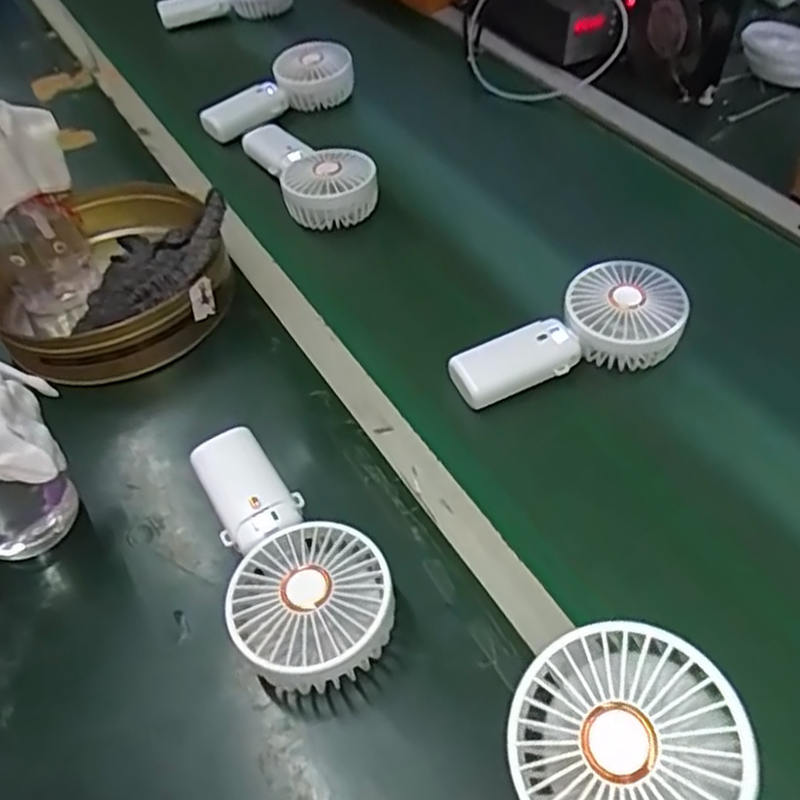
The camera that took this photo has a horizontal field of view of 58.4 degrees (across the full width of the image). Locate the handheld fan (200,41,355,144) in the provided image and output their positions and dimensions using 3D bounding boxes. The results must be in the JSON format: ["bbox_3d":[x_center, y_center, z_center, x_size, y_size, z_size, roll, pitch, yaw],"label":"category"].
[{"bbox_3d":[-0.143,-0.365,0.845,0.186,0.077,0.068,-29,54,-21],"label":"handheld fan"}]

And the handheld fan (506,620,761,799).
[{"bbox_3d":[0.061,0.171,0.276,0.085,0.042,0.179,35,84,37],"label":"handheld fan"}]

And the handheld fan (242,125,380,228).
[{"bbox_3d":[-0.088,-0.229,0.727,0.083,0.066,0.183,-21,51,-15],"label":"handheld fan"}]

